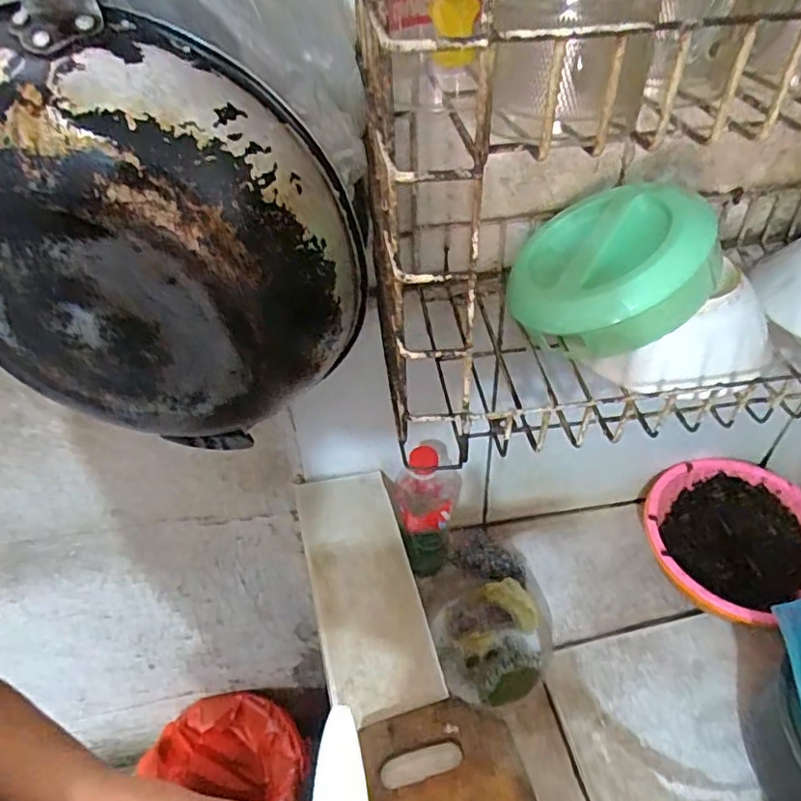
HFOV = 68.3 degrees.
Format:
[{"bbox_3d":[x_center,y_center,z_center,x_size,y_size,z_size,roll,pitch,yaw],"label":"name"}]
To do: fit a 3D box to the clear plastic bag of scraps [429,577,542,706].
[{"bbox_3d":[0.101,0.274,0.672,0.126,0.064,0.122,-11,46,-8],"label":"clear plastic bag of scraps"}]

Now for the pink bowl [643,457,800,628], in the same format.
[{"bbox_3d":[0.407,0.179,0.739,0.218,0.090,0.191,-16,47,-13],"label":"pink bowl"}]

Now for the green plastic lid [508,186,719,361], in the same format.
[{"bbox_3d":[0.152,-0.096,0.443,0.138,0.043,0.135,-23,47,27],"label":"green plastic lid"}]

